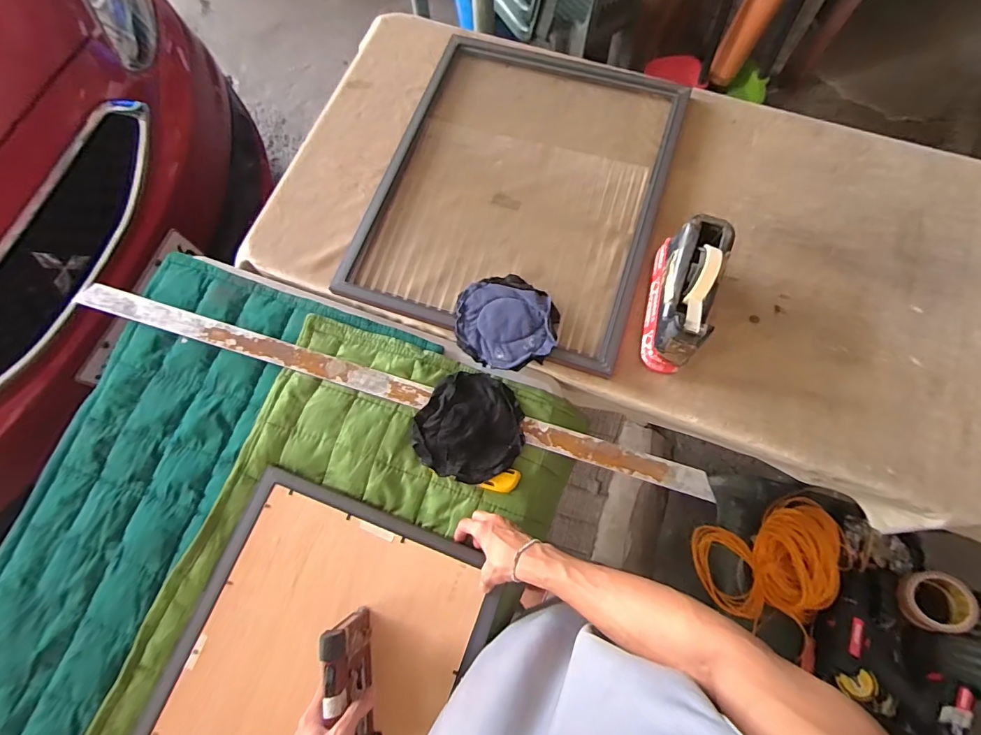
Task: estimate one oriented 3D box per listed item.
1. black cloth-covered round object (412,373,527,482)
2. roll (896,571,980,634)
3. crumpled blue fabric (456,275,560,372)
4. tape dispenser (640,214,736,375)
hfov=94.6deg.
[{"bbox_3d":[-0.028,0.089,0.666,0.151,0.017,0.155,1,72,-2],"label":"black cloth-covered round object"},{"bbox_3d":[0.814,0.429,0.829,0.107,0.047,0.106,-4,67,39],"label":"roll"},{"bbox_3d":[0.024,-0.066,0.702,0.152,0.044,0.147,-1,74,2],"label":"crumpled blue fabric"},{"bbox_3d":[0.275,-0.105,0.649,0.078,0.110,0.205,18,75,7],"label":"tape dispenser"}]

